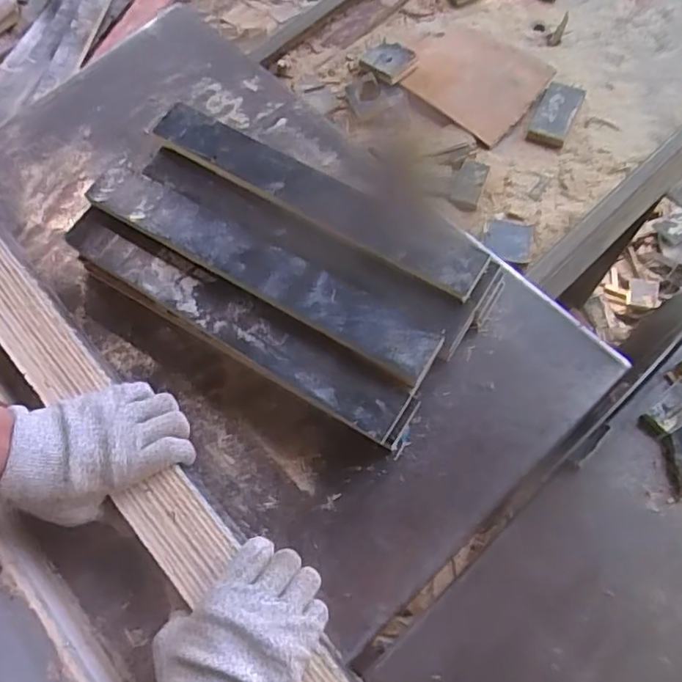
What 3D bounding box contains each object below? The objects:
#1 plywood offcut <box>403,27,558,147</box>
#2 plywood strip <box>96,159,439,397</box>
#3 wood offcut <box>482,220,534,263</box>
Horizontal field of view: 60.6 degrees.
[{"bbox_3d":[0.174,-0.343,0.758,0.169,0.011,0.143,38,76,13],"label":"plywood offcut"},{"bbox_3d":[-0.079,-0.070,0.540,0.375,0.017,0.053,30,76,15],"label":"plywood strip"},{"bbox_3d":[0.189,-0.114,0.662,0.052,0.016,0.062,13,65,8],"label":"wood offcut"}]

